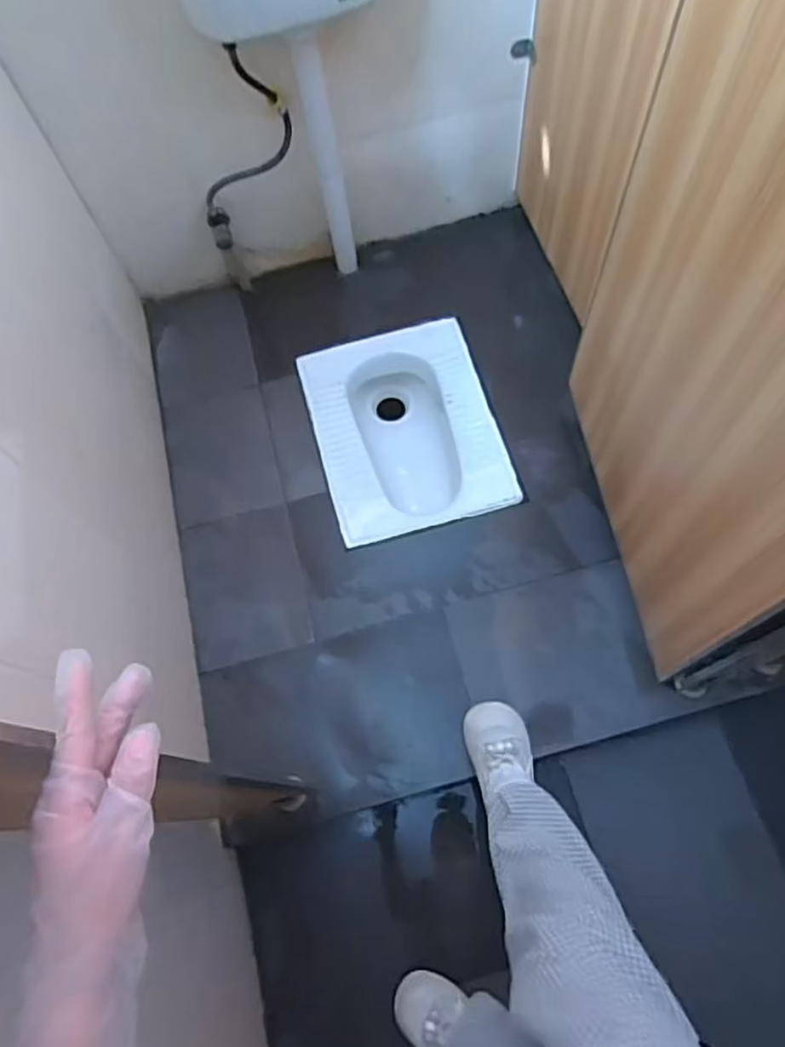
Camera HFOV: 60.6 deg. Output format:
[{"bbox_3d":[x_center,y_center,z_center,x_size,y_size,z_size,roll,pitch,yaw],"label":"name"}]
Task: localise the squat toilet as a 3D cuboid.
[{"bbox_3d":[0.028,-0.174,1.438,0.356,0.171,0.450,-15,68,-3],"label":"squat toilet"}]

